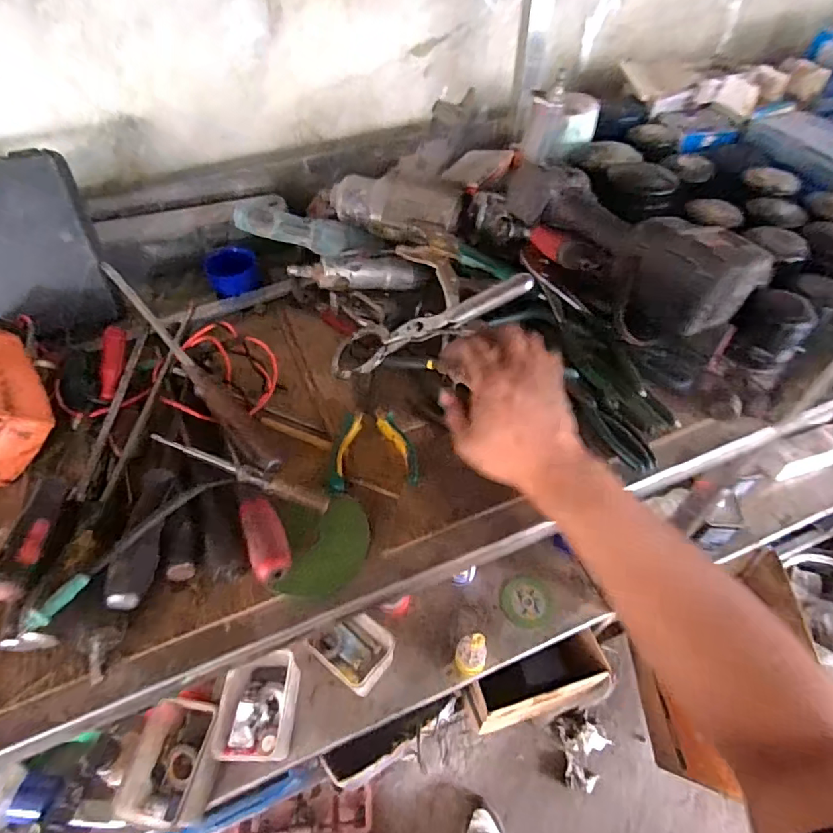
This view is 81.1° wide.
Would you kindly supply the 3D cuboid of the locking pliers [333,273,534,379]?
[{"bbox_3d":[0.010,-0.098,0.528,0.235,0.015,0.070,-19,50,21],"label":"locking pliers"}]

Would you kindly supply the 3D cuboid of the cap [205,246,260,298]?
[{"bbox_3d":[-0.241,-0.191,0.640,0.065,0.040,0.054,-19,54,-12],"label":"cap"}]

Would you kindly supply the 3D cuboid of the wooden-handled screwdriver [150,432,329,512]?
[{"bbox_3d":[-0.157,0.051,0.443,0.164,0.015,0.016,22,55,-1],"label":"wooden-handled screwdriver"}]

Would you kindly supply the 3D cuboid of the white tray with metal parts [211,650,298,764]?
[{"bbox_3d":[-0.259,0.479,0.805,0.102,0.111,0.154,1,53,3],"label":"white tray with metal parts"}]

